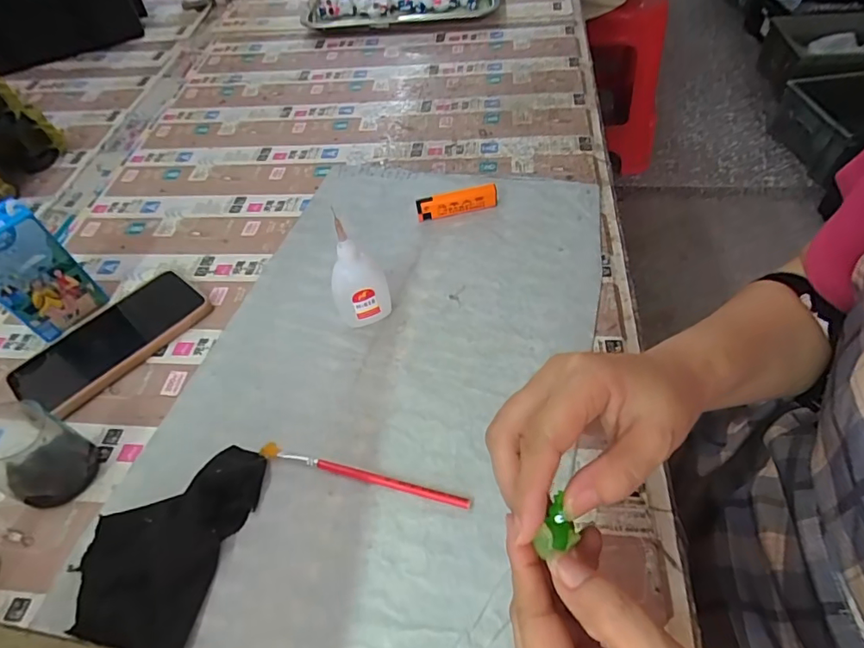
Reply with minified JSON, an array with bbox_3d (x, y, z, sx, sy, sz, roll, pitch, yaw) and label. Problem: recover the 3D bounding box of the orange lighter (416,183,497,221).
[{"bbox_3d":[0.025,-0.121,0.502,0.080,0.027,0.011,-14,51,-7],"label":"orange lighter"}]

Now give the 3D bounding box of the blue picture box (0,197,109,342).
[{"bbox_3d":[-0.349,-0.044,0.436,0.045,0.109,0.065,27,57,24],"label":"blue picture box"}]

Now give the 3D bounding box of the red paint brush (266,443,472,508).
[{"bbox_3d":[-0.049,0.101,0.340,0.152,0.008,0.010,11,52,13],"label":"red paint brush"}]

